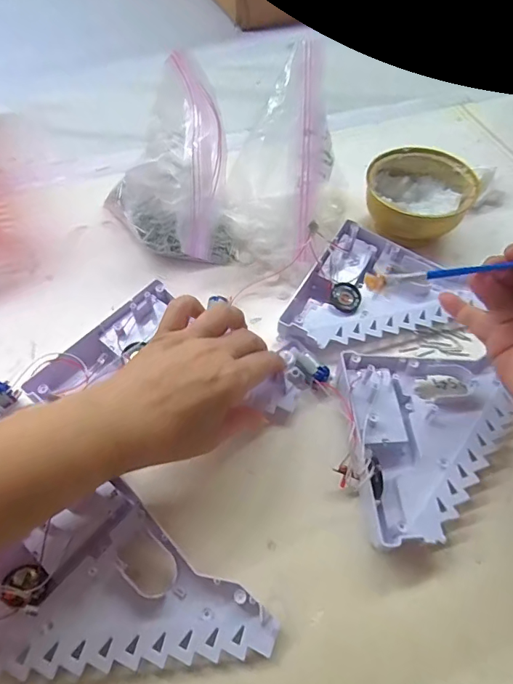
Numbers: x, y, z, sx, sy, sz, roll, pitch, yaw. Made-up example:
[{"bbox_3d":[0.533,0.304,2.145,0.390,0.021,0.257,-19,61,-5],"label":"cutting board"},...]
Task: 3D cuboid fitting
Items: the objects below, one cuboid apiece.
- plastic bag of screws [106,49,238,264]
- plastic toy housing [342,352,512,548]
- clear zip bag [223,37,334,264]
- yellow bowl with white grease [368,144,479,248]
[{"bbox_3d":[-0.068,-0.141,0.400,0.094,0.142,0.092,-36,63,-21],"label":"plastic bag of screws"},{"bbox_3d":[0.125,0.070,0.321,0.118,0.029,0.131,-1,56,0],"label":"plastic toy housing"},{"bbox_3d":[0.023,-0.161,0.410,0.090,0.177,0.041,17,19,20],"label":"clear zip bag"},{"bbox_3d":[0.153,-0.138,0.446,0.098,0.054,0.086,-4,56,-3],"label":"yellow bowl with white grease"}]

